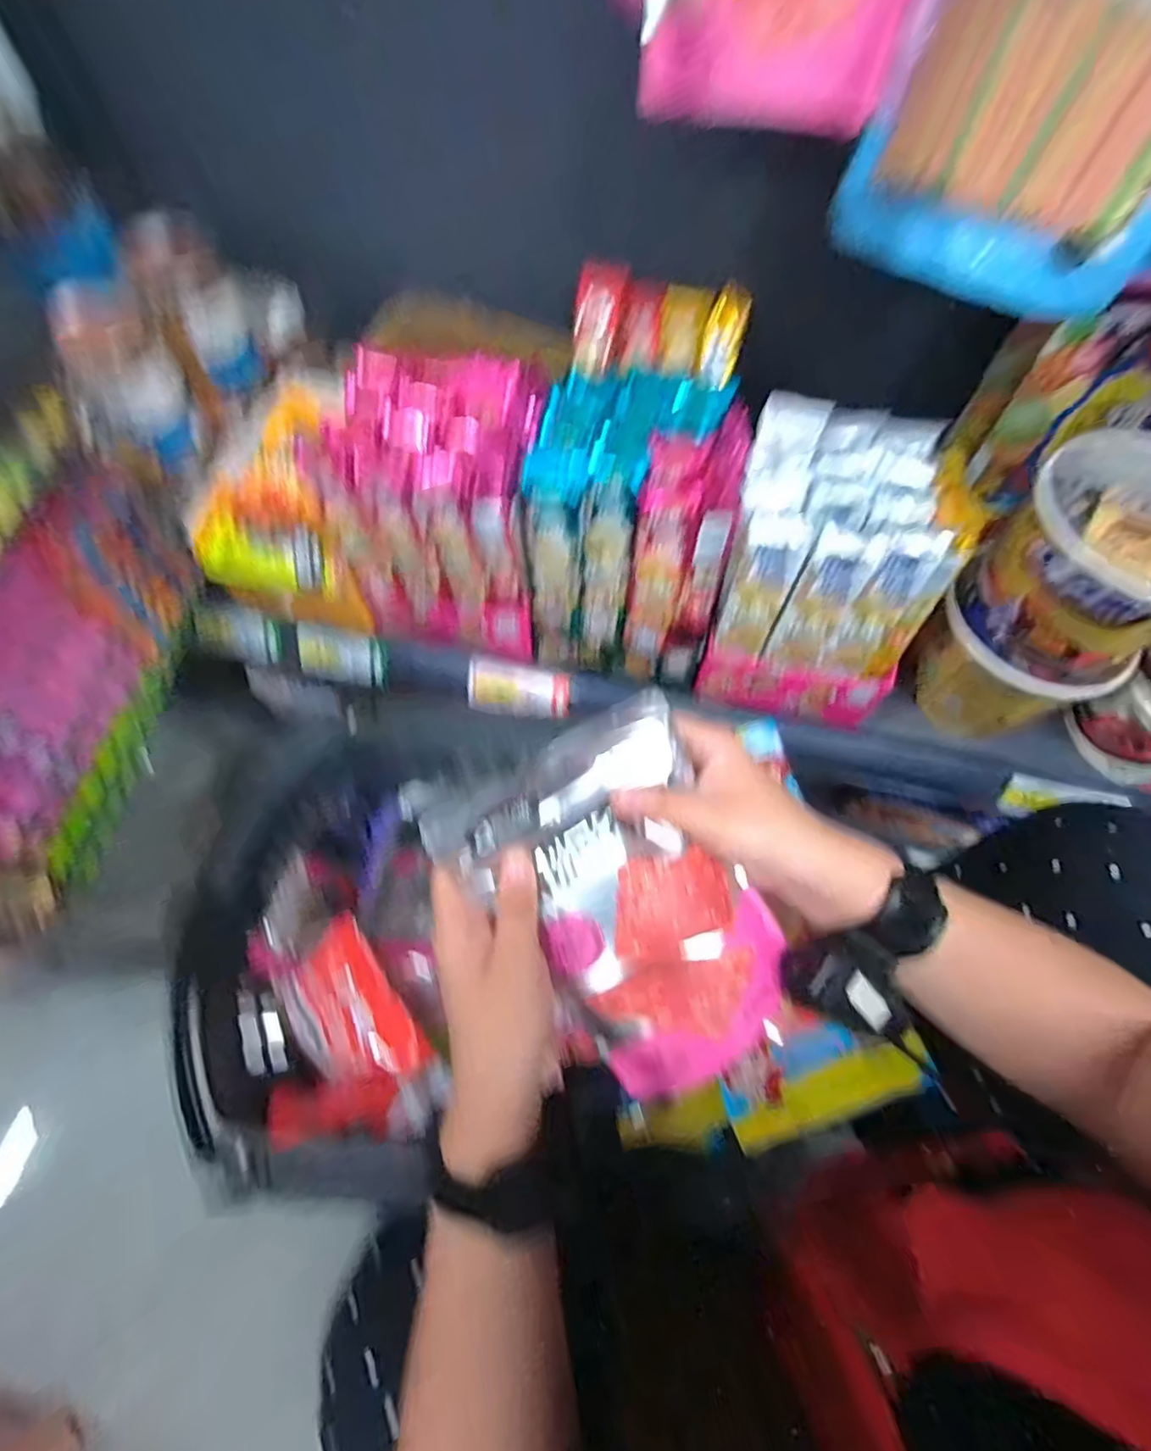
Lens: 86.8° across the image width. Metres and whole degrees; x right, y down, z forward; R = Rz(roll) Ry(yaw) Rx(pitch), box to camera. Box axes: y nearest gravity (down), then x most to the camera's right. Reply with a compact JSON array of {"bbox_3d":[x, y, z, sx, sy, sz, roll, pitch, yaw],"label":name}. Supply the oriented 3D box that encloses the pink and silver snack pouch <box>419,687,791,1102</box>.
[{"bbox_3d":[0.028,0.092,0.316,0.127,0.031,0.182,-30,94,-3],"label":"pink and silver snack pouch"}]

